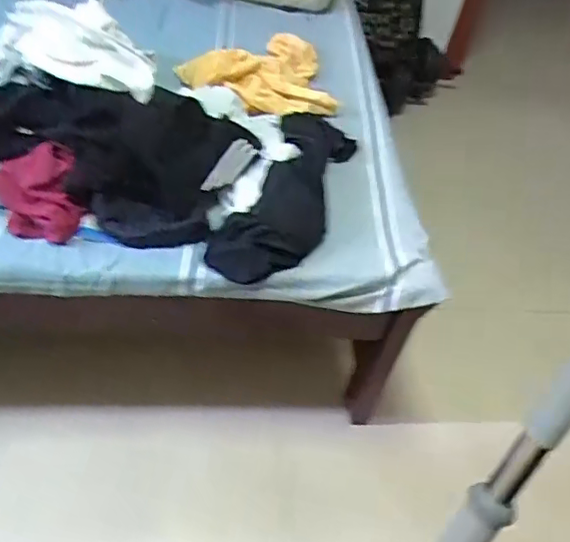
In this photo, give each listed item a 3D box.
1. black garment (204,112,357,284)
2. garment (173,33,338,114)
[{"bbox_3d":[0.013,-0.148,1.064,0.168,0.061,0.454,18,46,10],"label":"black garment"},{"bbox_3d":[-0.064,-0.448,1.294,0.330,0.064,0.301,-6,46,-12],"label":"garment"}]

